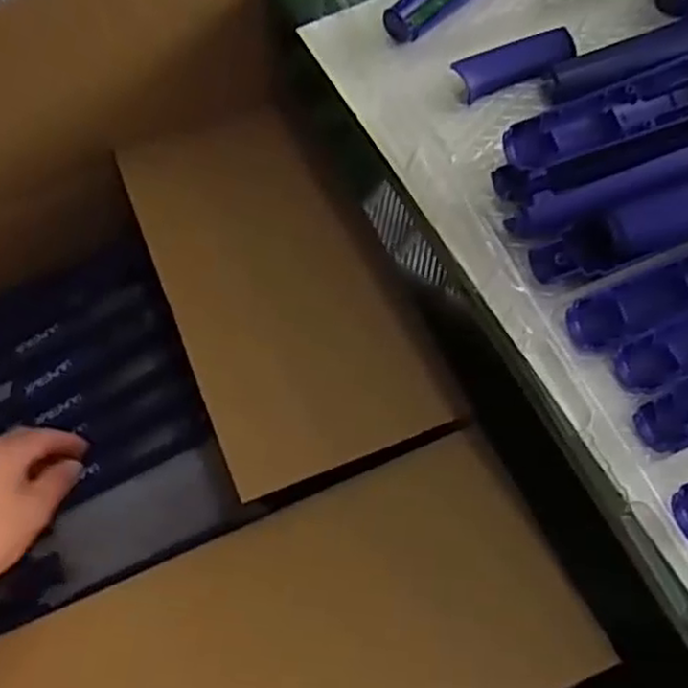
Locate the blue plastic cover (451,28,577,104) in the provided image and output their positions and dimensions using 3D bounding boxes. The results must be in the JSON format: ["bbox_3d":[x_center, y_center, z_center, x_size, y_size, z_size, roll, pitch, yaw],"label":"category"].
[{"bbox_3d":[0.120,-0.192,0.509,0.083,0.017,0.029,-20,66,-4],"label":"blue plastic cover"}]

